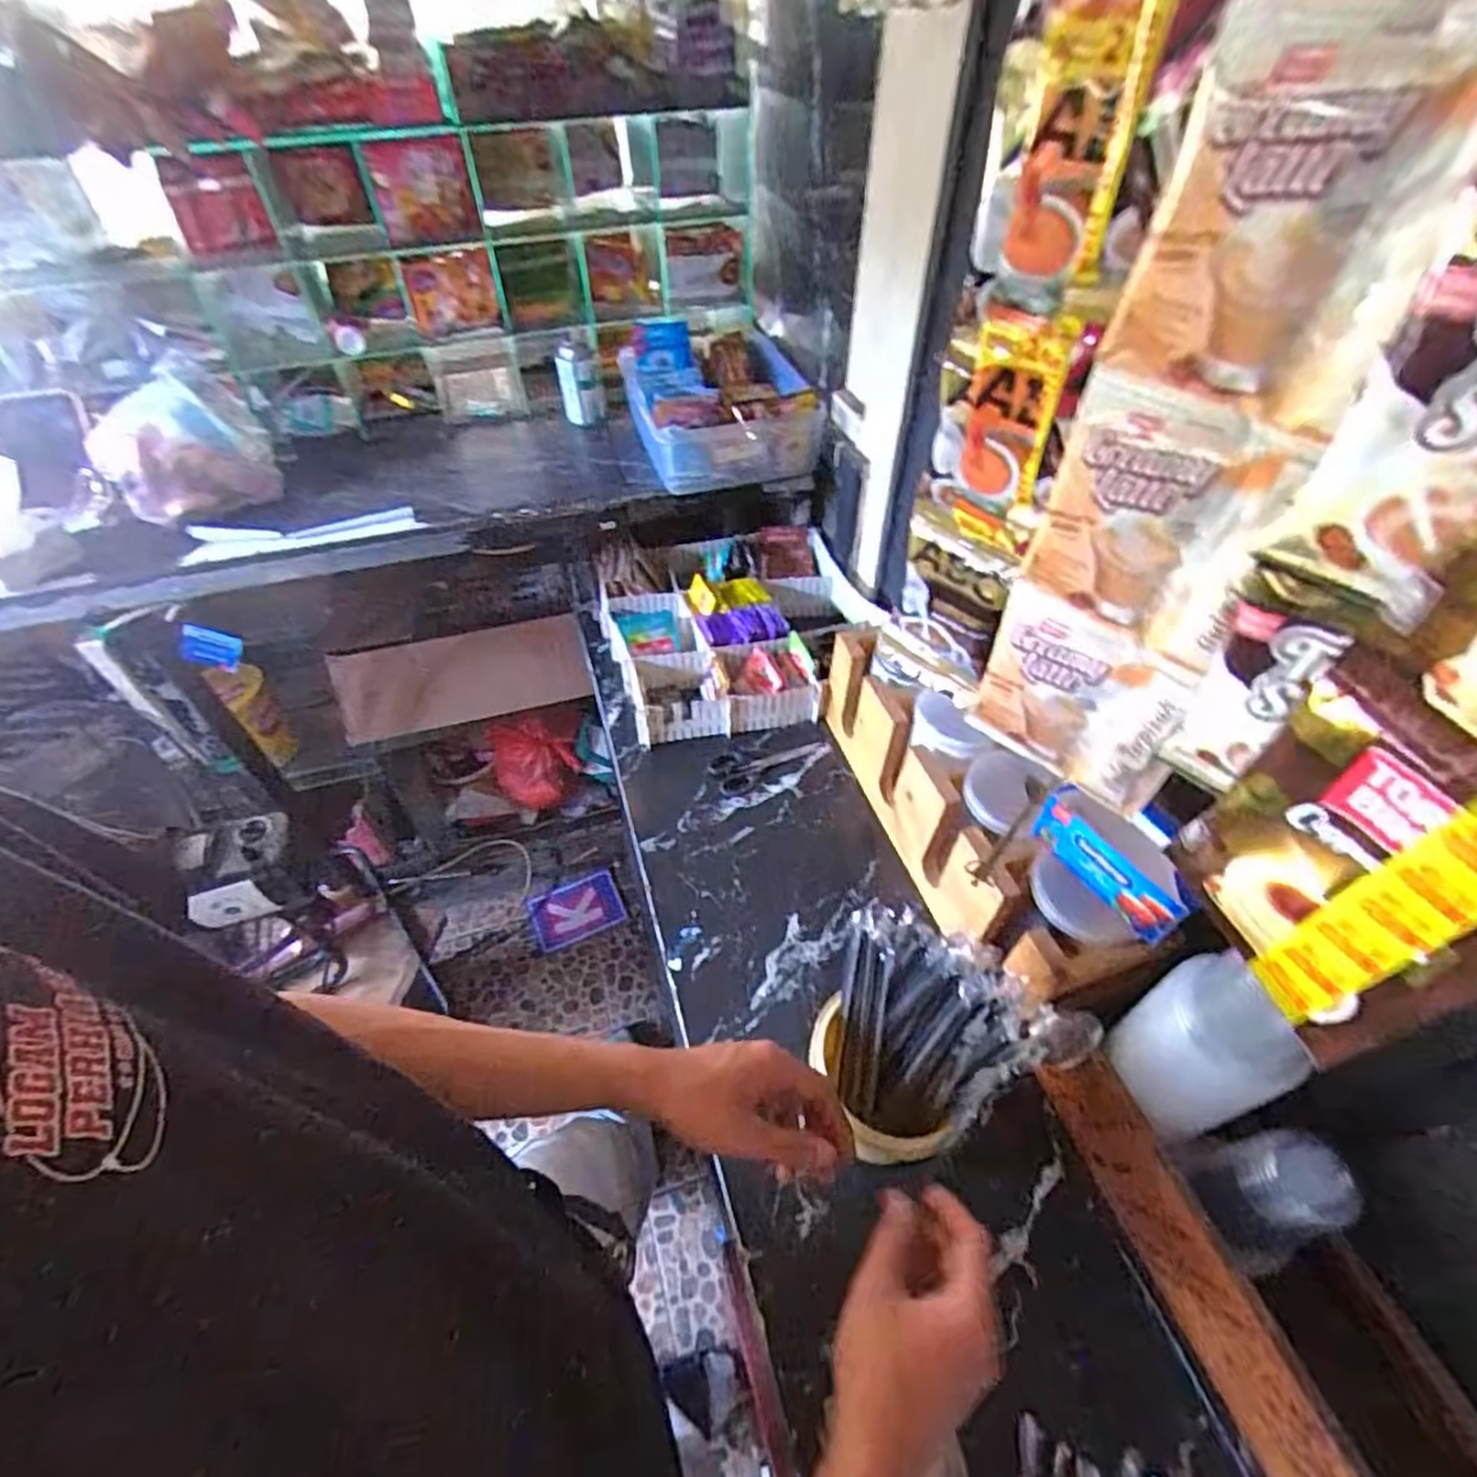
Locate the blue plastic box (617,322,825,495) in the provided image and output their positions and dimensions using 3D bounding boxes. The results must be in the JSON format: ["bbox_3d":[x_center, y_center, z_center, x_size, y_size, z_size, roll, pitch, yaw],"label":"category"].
[{"bbox_3d":[-0.031,-0.514,1.069,0.247,0.104,0.321,-9,50,-7],"label":"blue plastic box"}]

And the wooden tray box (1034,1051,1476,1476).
[{"bbox_3d":[0.391,0.419,0.506,0.119,0.107,0.379,-16,51,-13],"label":"wooden tray box"}]

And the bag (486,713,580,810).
[{"bbox_3d":[-0.428,0.048,1.517,0.194,0.224,0.066,-5,49,-4],"label":"bag"}]

